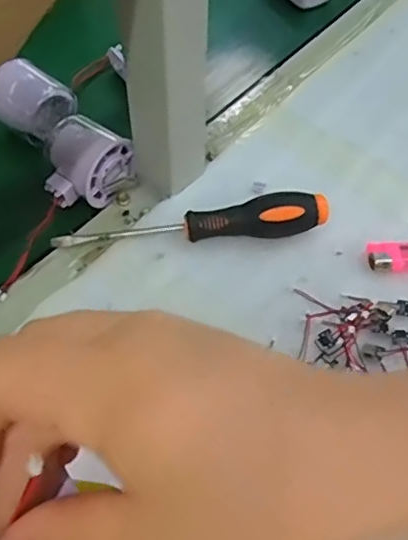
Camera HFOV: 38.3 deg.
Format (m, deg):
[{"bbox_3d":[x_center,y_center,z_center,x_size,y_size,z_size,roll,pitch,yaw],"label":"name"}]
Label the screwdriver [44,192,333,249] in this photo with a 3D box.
[{"bbox_3d":[-0.009,-0.038,0.430,0.198,0.031,0.031,-1,56,-3],"label":"screwdriver"}]

